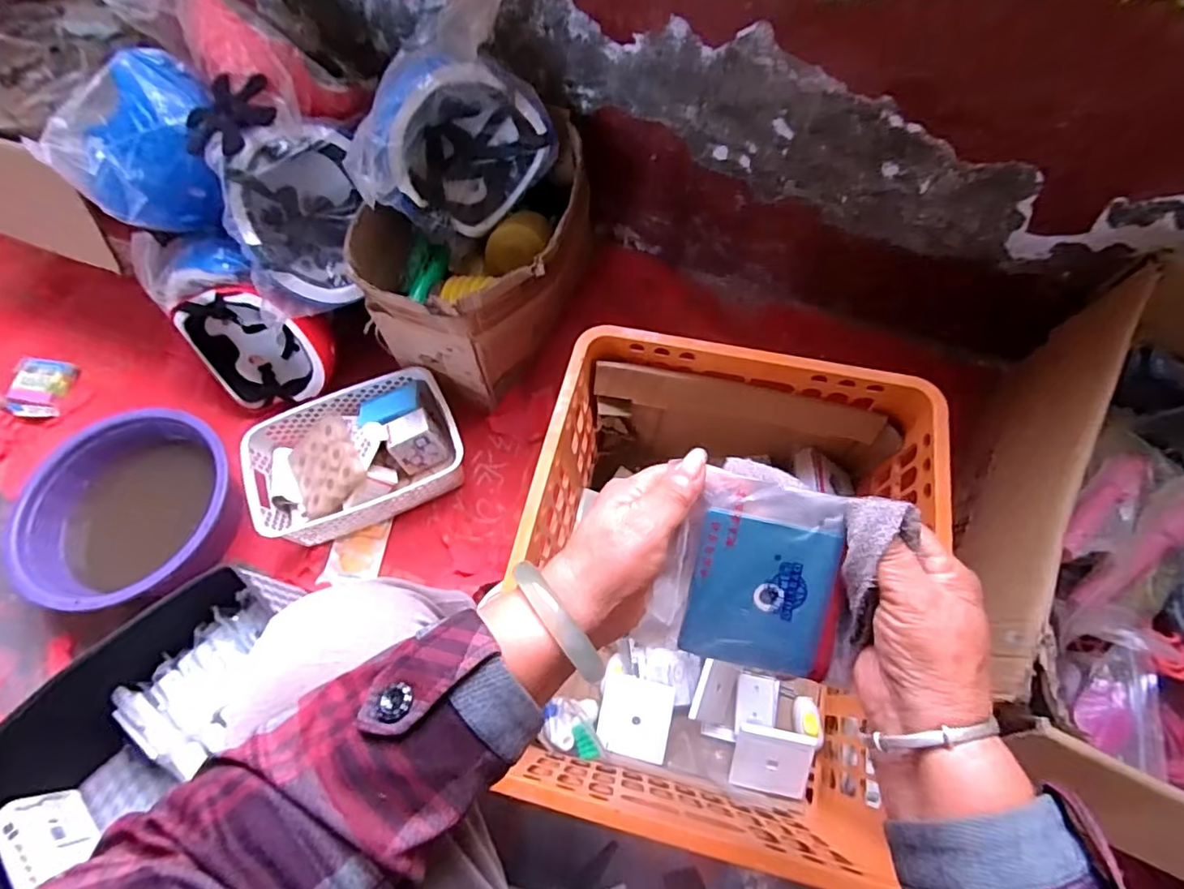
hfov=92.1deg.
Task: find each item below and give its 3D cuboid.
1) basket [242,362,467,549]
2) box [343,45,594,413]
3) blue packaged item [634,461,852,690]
[{"bbox_3d":[-0.349,0.013,0.852,0.296,0.085,0.200,-21,67,-6],"label":"basket"},{"bbox_3d":[-0.165,-0.313,0.780,0.274,0.333,0.353,16,68,10],"label":"box"},{"bbox_3d":[0.094,0.074,0.325,0.111,0.011,0.105,8,94,8],"label":"blue packaged item"}]

